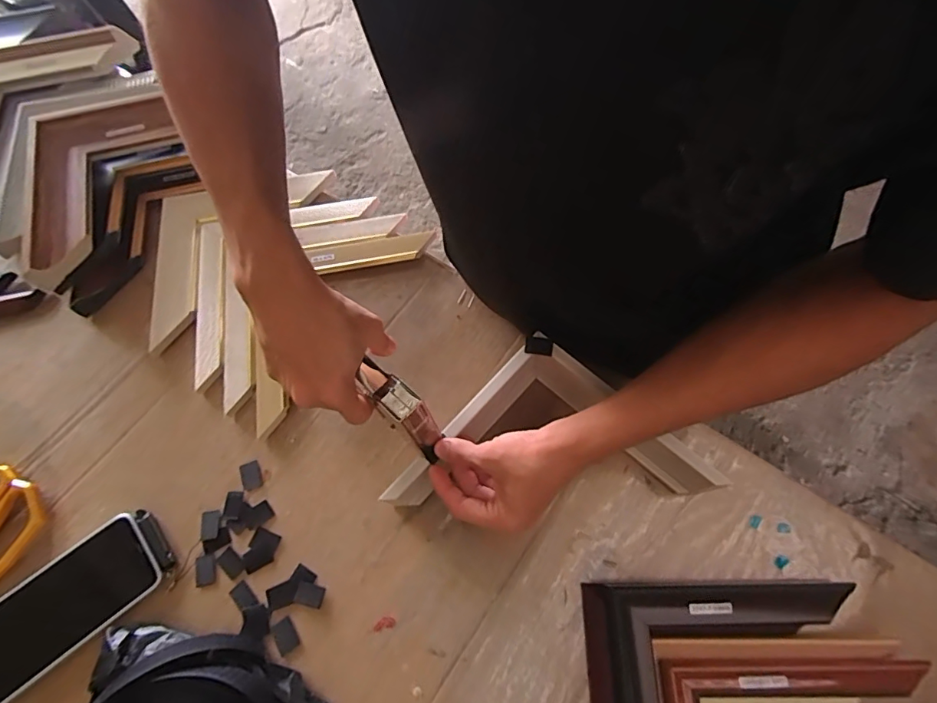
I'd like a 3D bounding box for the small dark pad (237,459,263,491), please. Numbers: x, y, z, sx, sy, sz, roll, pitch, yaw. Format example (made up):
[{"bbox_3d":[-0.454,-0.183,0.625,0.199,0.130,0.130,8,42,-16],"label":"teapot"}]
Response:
[{"bbox_3d":[-0.206,0.118,0.457,0.018,0.007,0.025,-20,70,-5],"label":"small dark pad"}]

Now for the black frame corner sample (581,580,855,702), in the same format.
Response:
[{"bbox_3d":[0.199,0.280,0.353,0.209,0.041,0.200,0,69,2],"label":"black frame corner sample"}]

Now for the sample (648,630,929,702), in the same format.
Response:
[{"bbox_3d":[0.234,0.323,0.345,0.194,0.029,0.211,2,69,3],"label":"sample"}]

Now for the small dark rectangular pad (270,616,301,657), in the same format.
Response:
[{"bbox_3d":[-0.153,0.237,0.401,0.018,0.004,0.024,-35,72,-11],"label":"small dark rectangular pad"}]

